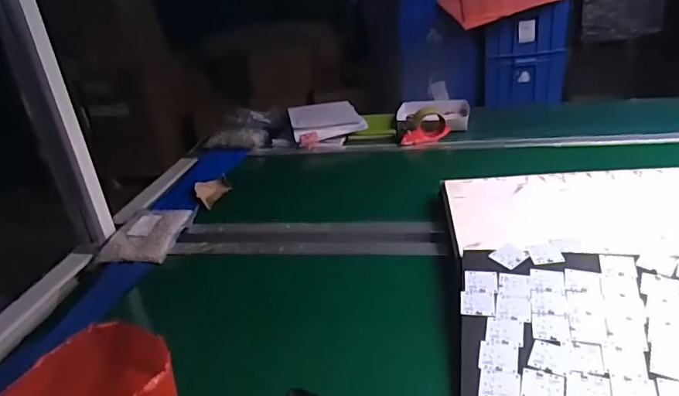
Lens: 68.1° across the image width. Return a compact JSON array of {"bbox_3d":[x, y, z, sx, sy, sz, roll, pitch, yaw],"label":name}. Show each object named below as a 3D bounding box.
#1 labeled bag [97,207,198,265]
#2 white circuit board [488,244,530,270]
[{"bbox_3d":[-0.419,0.081,1.091,0.157,0.044,0.181,-1,27,13],"label":"labeled bag"},{"bbox_3d":[0.276,0.093,0.814,0.053,0.004,0.048,-27,36,-25],"label":"white circuit board"}]

